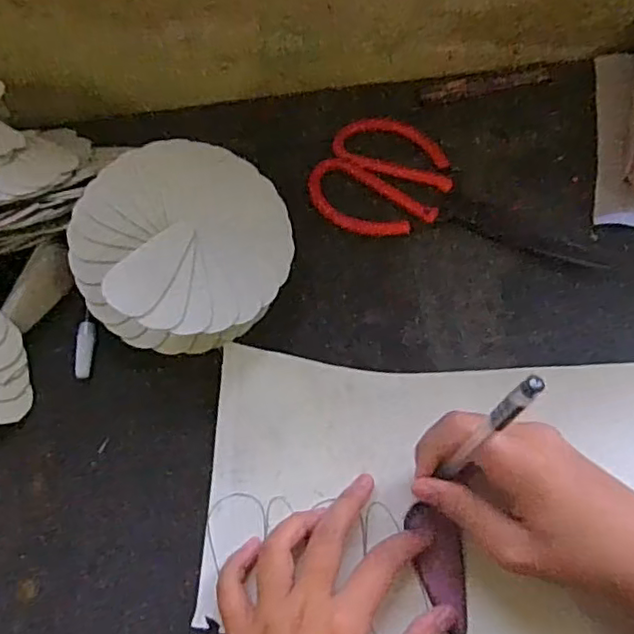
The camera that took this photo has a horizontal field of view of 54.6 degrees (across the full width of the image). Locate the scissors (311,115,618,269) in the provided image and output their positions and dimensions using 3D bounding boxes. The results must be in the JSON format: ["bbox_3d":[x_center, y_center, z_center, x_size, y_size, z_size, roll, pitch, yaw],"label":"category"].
[{"bbox_3d":[0.099,-0.086,0.442,0.204,0.008,0.095,18,67,10],"label":"scissors"}]

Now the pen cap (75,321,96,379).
[{"bbox_3d":[-0.151,0.021,0.400,0.011,0.006,0.038,-3,65,0],"label":"pen cap"}]

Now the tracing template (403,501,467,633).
[{"bbox_3d":[0.070,0.138,0.340,0.027,0.004,0.068,-13,66,-4],"label":"tracing template"}]

